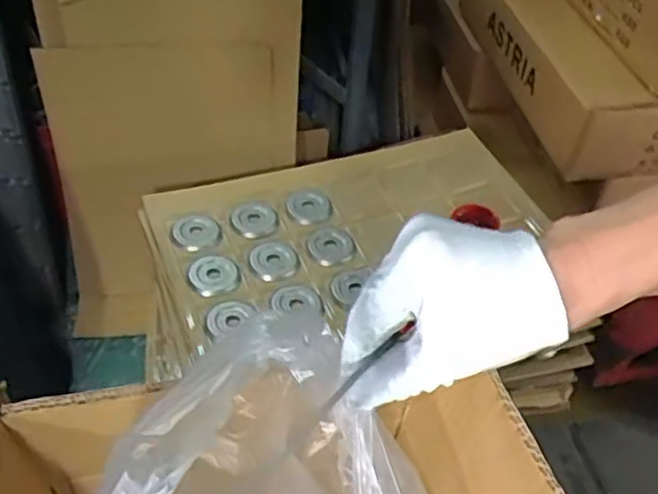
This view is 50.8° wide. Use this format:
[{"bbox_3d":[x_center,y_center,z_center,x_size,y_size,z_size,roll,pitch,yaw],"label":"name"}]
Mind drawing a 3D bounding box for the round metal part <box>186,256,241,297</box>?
[{"bbox_3d":[-0.185,0.045,1.113,0.082,0.011,0.078,2,47,-2],"label":"round metal part"}]

